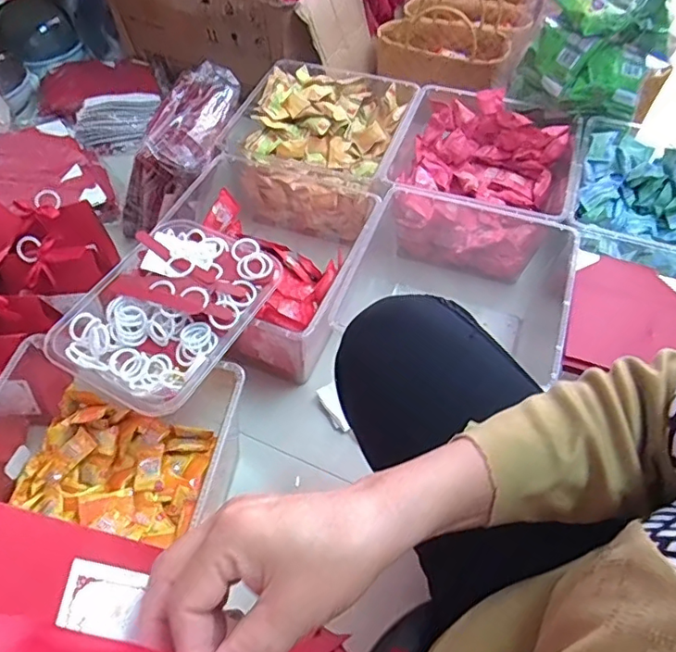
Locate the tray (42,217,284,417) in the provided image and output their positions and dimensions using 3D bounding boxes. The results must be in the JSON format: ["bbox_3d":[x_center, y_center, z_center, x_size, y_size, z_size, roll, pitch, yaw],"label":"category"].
[{"bbox_3d":[-0.218,-0.025,0.695,0.201,0.056,0.263,27,59,19],"label":"tray"}]

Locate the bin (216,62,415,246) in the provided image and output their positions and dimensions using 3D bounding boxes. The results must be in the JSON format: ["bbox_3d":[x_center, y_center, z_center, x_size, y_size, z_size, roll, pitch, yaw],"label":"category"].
[{"bbox_3d":[-0.034,-0.335,1.070,0.317,0.188,0.323,15,56,11],"label":"bin"}]

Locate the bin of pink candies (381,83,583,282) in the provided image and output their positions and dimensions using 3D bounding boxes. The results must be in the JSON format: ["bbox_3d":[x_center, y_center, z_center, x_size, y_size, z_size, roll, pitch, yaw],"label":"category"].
[{"bbox_3d":[0.260,-0.261,1.022,0.310,0.189,0.313,15,56,11],"label":"bin of pink candies"}]

